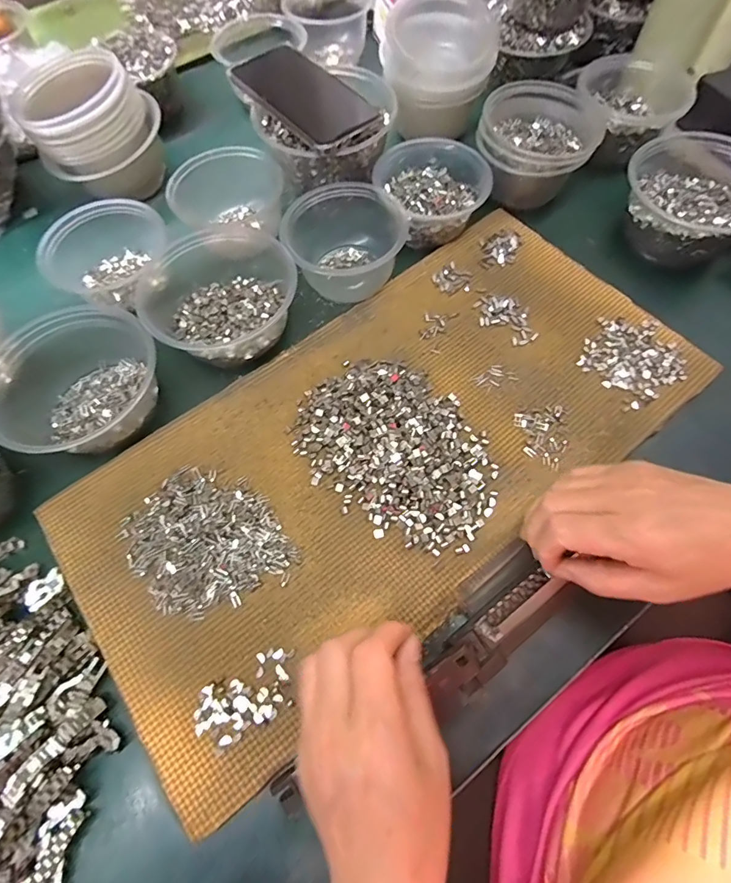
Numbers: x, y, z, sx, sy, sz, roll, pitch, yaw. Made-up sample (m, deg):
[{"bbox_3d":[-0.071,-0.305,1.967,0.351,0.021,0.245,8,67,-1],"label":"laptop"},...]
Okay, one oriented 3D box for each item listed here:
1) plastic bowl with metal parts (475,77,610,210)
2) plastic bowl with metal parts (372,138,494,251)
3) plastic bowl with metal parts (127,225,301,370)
[{"bbox_3d":[0.179,-0.308,0.461,0.113,0.071,0.116,0,67,1],"label":"plastic bowl with metal parts"},{"bbox_3d":[0.067,-0.261,0.454,0.108,0.048,0.111,-15,67,-6],"label":"plastic bowl with metal parts"},{"bbox_3d":[-0.135,-0.143,0.406,0.135,0.051,0.150,-19,68,-8],"label":"plastic bowl with metal parts"}]

